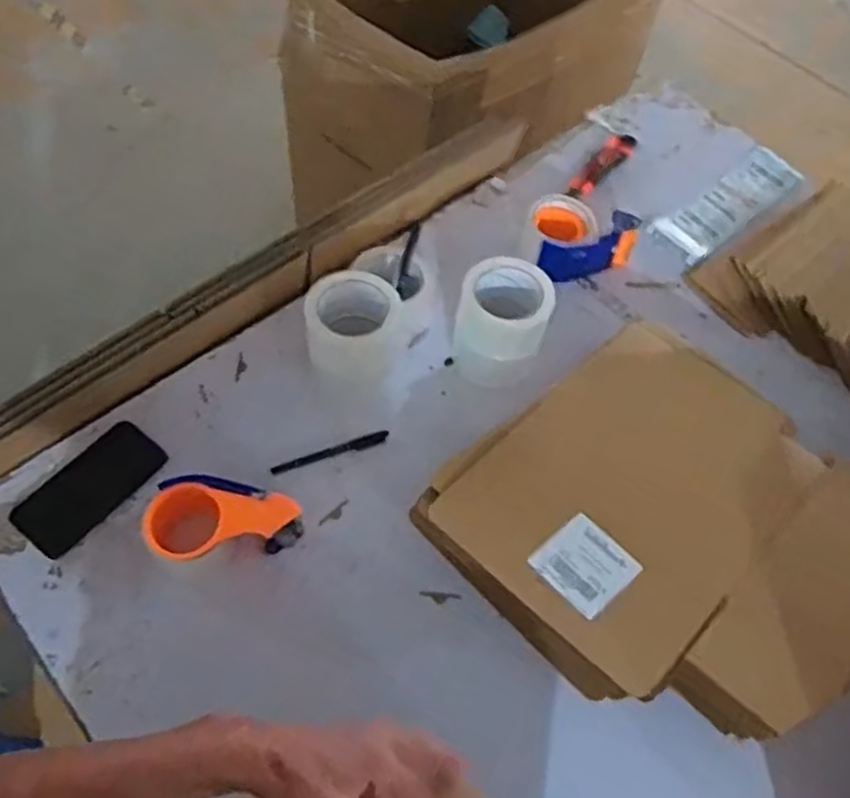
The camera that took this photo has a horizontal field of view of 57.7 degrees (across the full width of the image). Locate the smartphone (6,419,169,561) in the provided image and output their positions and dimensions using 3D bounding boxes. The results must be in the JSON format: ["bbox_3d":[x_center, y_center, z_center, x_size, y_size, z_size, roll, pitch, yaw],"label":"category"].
[{"bbox_3d":[-0.366,0.093,0.841,0.085,0.015,0.157,37,63,18],"label":"smartphone"}]

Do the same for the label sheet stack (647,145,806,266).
[{"bbox_3d":[0.446,-0.288,1.126,0.287,0.019,0.083,-36,67,-22],"label":"label sheet stack"}]

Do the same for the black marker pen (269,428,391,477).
[{"bbox_3d":[-0.109,0.060,0.889,0.139,0.014,0.013,-17,61,-13],"label":"black marker pen"}]

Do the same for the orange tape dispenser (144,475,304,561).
[{"bbox_3d":[-0.205,0.124,0.792,0.158,0.063,0.084,-8,59,-8],"label":"orange tape dispenser"}]

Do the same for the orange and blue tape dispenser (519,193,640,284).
[{"bbox_3d":[0.205,-0.210,1.026,0.150,0.071,0.109,12,59,4],"label":"orange and blue tape dispenser"}]

